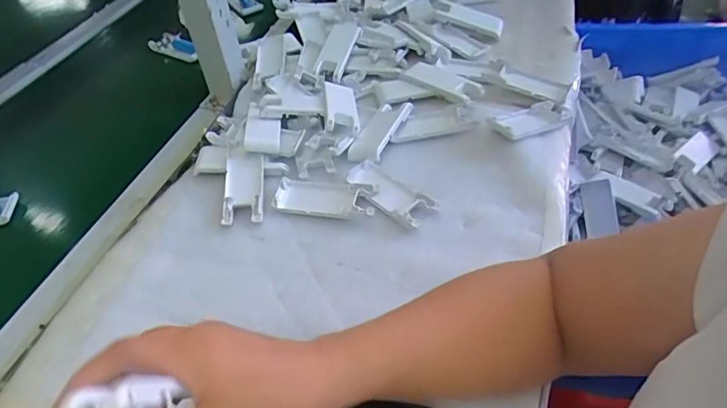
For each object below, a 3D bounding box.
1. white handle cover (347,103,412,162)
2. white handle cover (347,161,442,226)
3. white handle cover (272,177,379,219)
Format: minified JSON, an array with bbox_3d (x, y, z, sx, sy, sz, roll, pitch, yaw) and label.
[{"bbox_3d":[0.019,-0.086,0.589,0.039,0.010,0.100,17,49,20],"label":"white handle cover"},{"bbox_3d":[0.027,-0.014,0.524,0.042,0.008,0.098,-36,53,-28],"label":"white handle cover"},{"bbox_3d":[-0.039,-0.007,0.522,0.104,0.014,0.042,11,47,14],"label":"white handle cover"}]

